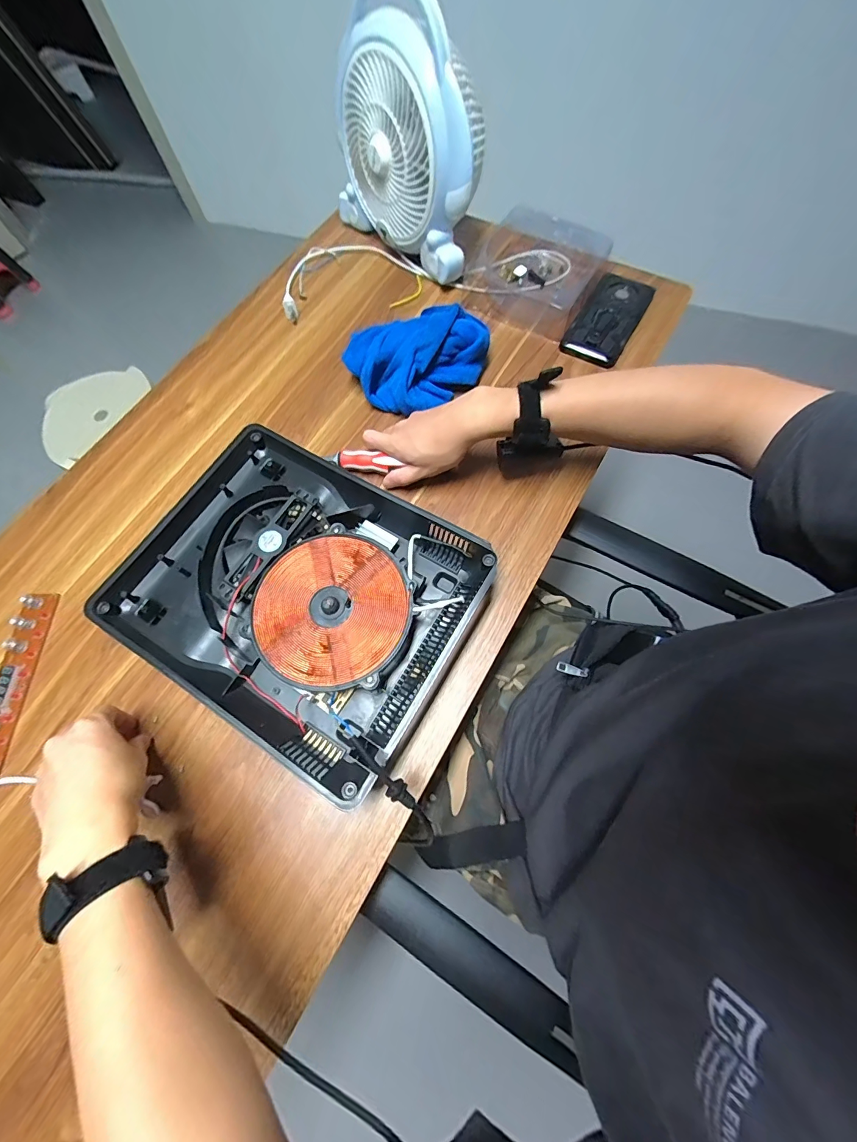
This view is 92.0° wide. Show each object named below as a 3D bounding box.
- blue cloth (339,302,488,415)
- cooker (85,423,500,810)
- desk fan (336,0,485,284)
[{"bbox_3d":[-0.012,-0.286,0.545,0.165,0.082,0.126,-38,71,-12],"label":"blue cloth"},{"bbox_3d":[-0.142,0.018,0.445,0.356,0.062,0.269,29,72,13],"label":"cooker"},{"bbox_3d":[-0.020,-0.596,0.574,0.128,0.243,0.257,-43,72,-13],"label":"desk fan"}]

